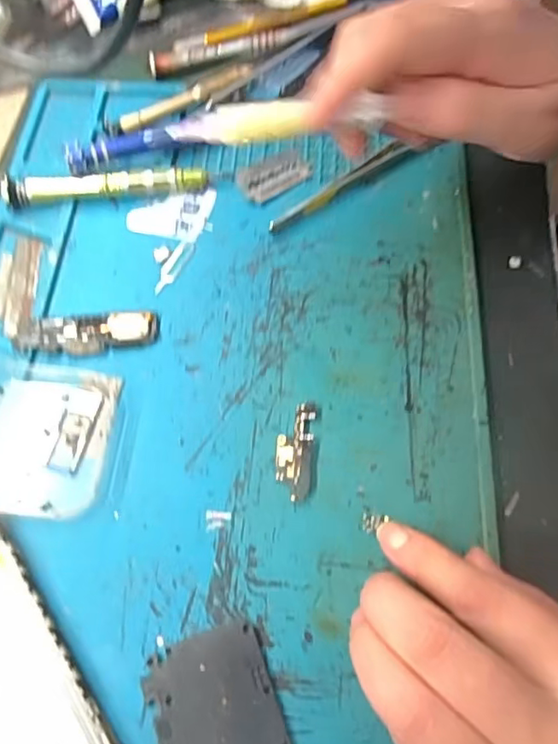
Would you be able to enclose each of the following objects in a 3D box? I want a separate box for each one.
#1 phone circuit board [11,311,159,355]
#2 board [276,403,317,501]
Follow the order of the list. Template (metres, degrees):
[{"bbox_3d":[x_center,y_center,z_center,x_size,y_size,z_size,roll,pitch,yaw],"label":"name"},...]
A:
[{"bbox_3d":[-0.092,-0.018,0.278,0.068,0.004,0.020,-3,65,-1],"label":"phone circuit board"},{"bbox_3d":[0.007,0.033,0.253,0.016,0.004,0.043,4,65,2],"label":"board"}]

